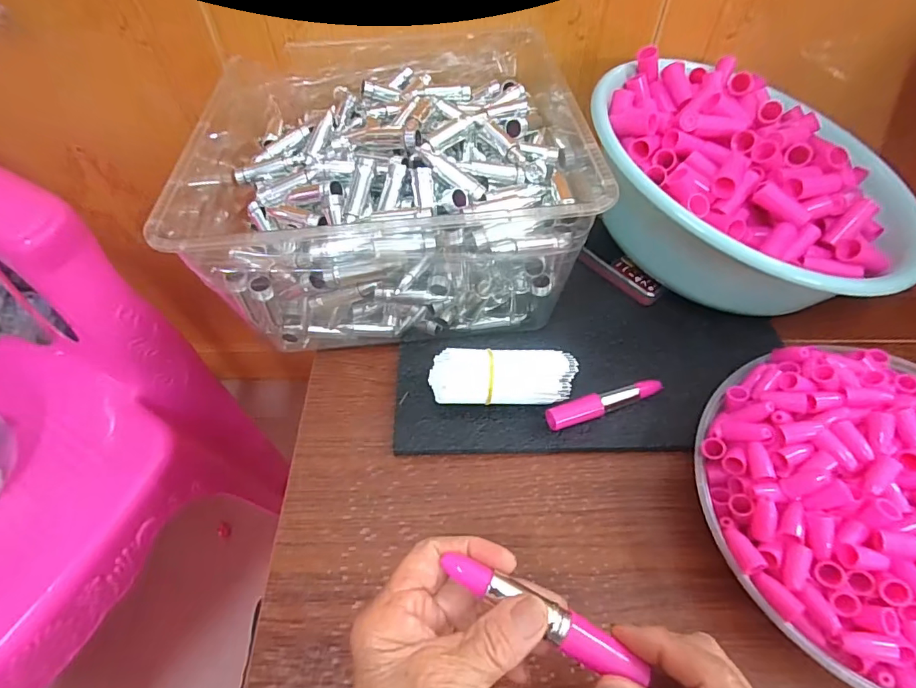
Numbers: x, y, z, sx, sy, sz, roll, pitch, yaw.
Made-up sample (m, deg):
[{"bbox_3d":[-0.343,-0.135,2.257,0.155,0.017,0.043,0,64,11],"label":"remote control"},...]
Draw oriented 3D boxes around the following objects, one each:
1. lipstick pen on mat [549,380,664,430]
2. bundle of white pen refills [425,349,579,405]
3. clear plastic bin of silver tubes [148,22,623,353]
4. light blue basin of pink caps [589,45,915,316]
[{"bbox_3d":[0.118,0.049,0.382,0.101,0.019,0.019,-15,56,-10],"label":"lipstick pen on mat"},{"bbox_3d":[0.033,0.030,0.380,0.113,0.041,0.041,3,55,3],"label":"bundle of white pen refills"},{"bbox_3d":[-0.064,-0.159,0.459,0.308,0.135,0.315,-4,55,-2],"label":"clear plastic bin of silver tubes"},{"bbox_3d":[0.259,-0.144,0.447,0.278,0.134,0.260,0,55,1],"label":"light blue basin of pink caps"}]

